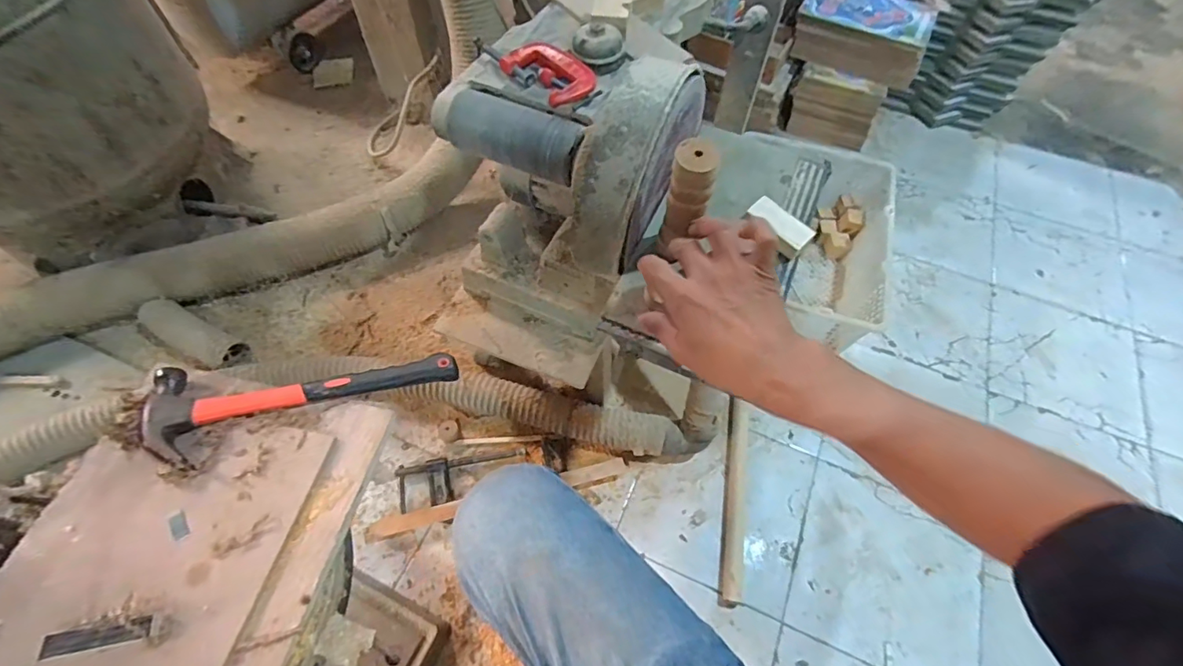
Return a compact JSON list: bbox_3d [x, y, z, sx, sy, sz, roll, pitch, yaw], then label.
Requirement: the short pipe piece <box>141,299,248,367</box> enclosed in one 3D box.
[{"bbox_3d":[-0.796,0.000,1.004,0.223,0.064,0.072,24,61,12],"label":"short pipe piece"}]

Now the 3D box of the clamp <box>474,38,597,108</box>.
[{"bbox_3d":[-0.063,-0.320,0.601,0.064,0.024,0.169,-39,67,-23],"label":"clamp"}]

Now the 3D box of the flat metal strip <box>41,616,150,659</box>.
[{"bbox_3d":[-0.359,0.222,0.369,0.071,0.010,0.015,-8,59,-7],"label":"flat metal strip"}]

